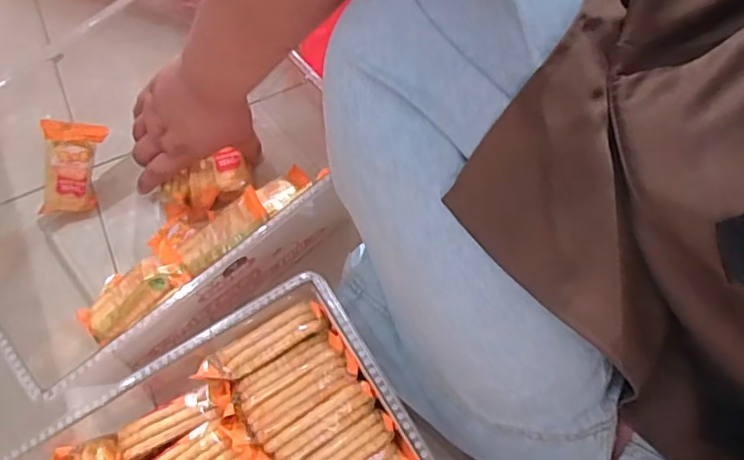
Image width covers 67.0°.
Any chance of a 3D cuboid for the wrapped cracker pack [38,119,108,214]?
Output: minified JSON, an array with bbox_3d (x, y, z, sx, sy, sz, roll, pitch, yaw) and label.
[{"bbox_3d":[-0.292,-0.056,0.546,0.050,0.105,0.016,5,35,-26],"label":"wrapped cracker pack"}]

